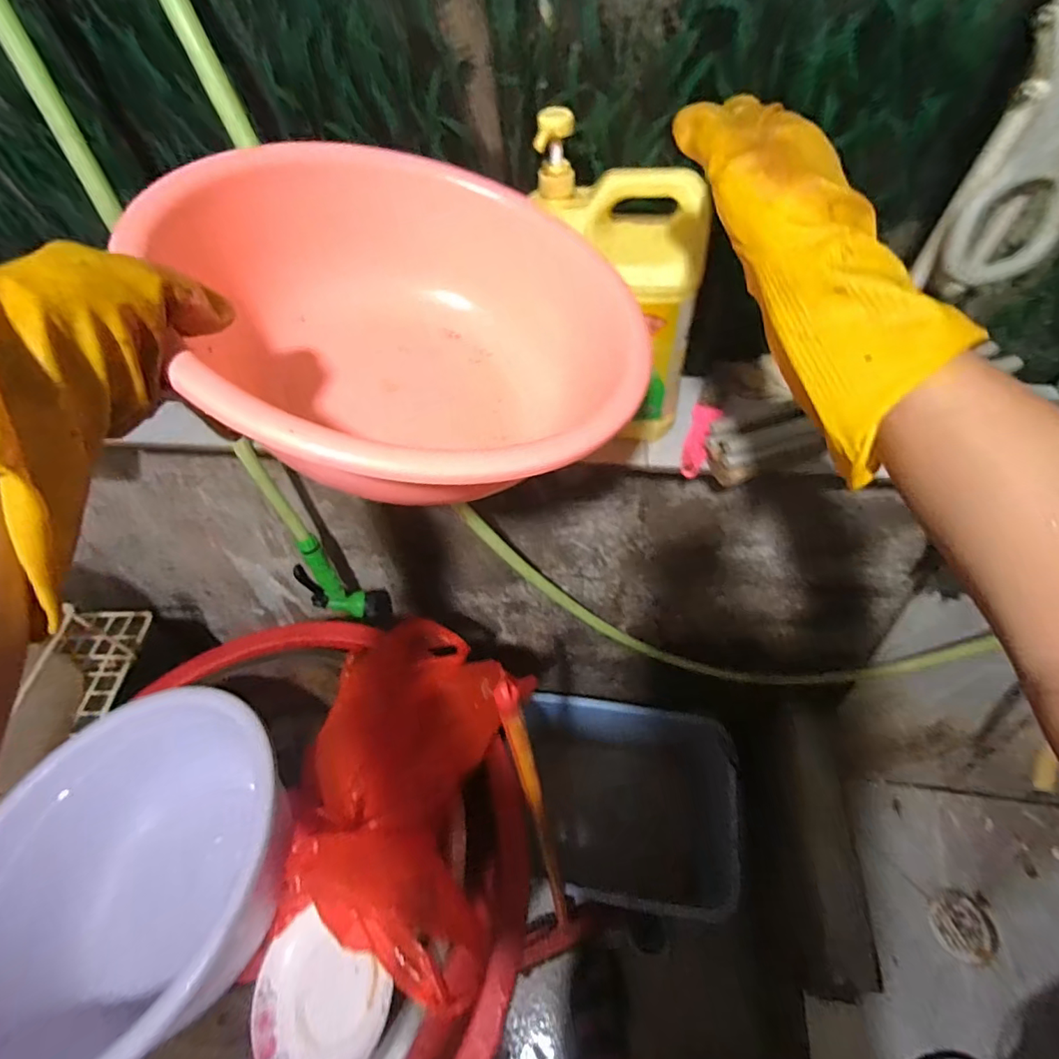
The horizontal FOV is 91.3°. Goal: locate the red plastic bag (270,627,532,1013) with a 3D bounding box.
[{"bbox_3d":[-0.151,0.293,0.659,0.256,0.122,0.409,6,53,9],"label":"red plastic bag"}]

